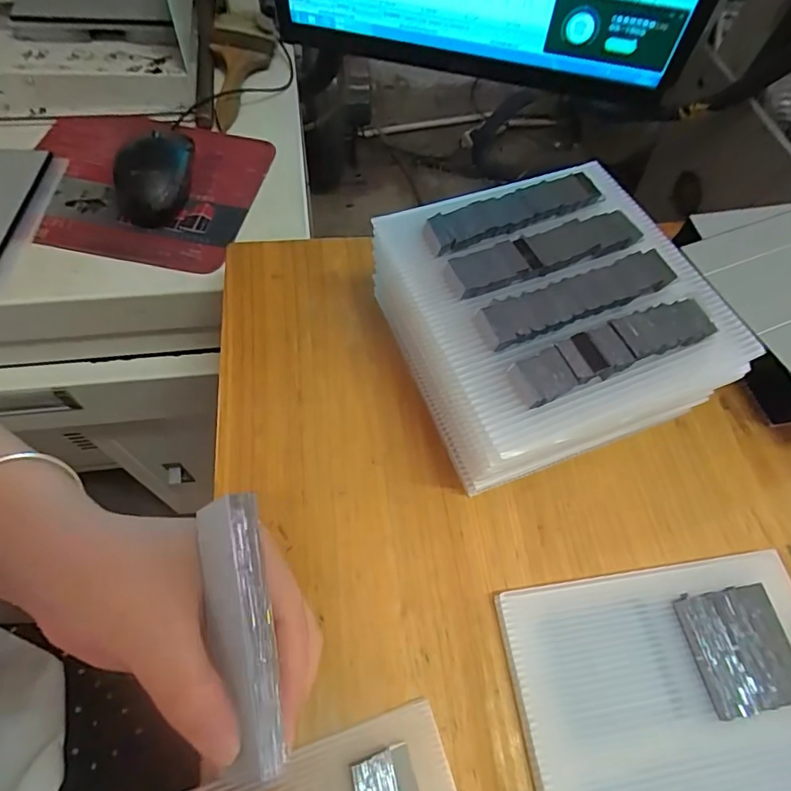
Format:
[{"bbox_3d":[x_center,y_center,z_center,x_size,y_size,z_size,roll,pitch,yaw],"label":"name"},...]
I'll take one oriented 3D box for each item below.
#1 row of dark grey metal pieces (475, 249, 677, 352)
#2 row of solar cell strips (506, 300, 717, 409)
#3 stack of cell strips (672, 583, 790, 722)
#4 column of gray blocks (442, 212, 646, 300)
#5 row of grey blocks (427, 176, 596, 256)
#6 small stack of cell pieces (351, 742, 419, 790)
[{"bbox_3d":[0.100,-0.053,0.261,0.118,0.006,0.026,-20,65,-14],"label":"row of dark grey metal pieces"},{"bbox_3d":[0.109,-0.024,0.247,0.110,0.007,0.025,-20,65,-14],"label":"row of solar cell strips"},{"bbox_3d":[0.173,0.127,0.246,0.052,0.006,0.053,-5,61,-7],"label":"stack of cell strips"},{"bbox_3d":[0.086,-0.082,0.275,0.115,0.006,0.028,-21,65,-14],"label":"column of gray blocks"},{"bbox_3d":[0.071,-0.111,0.292,0.111,0.006,0.026,-23,66,-15],"label":"row of grey blocks"},{"bbox_3d":[-0.005,0.170,0.213,0.028,0.004,0.023,-17,63,-13],"label":"small stack of cell pieces"}]

